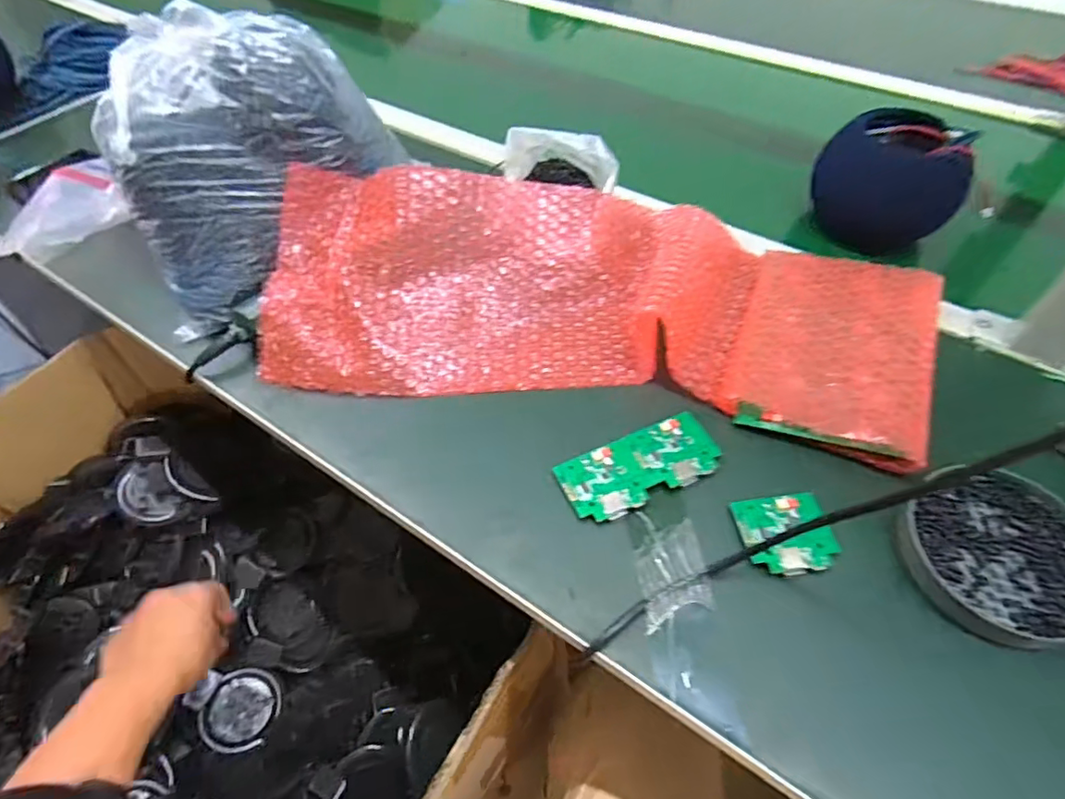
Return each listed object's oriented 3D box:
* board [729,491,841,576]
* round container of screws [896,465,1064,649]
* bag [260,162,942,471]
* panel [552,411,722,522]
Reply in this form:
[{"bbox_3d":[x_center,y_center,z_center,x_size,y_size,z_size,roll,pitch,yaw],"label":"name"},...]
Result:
[{"bbox_3d":[0.171,0.089,0.376,0.060,0.009,0.052,-6,54,-3],"label":"board"},{"bbox_3d":[0.304,0.098,0.361,0.117,0.015,0.111,0,53,1],"label":"round container of screws"},{"bbox_3d":[0.058,-0.097,0.469,0.545,0.087,0.237,9,54,7],"label":"bag"},{"bbox_3d":[0.079,0.049,0.410,0.116,0.011,0.053,-21,56,-14],"label":"panel"}]

